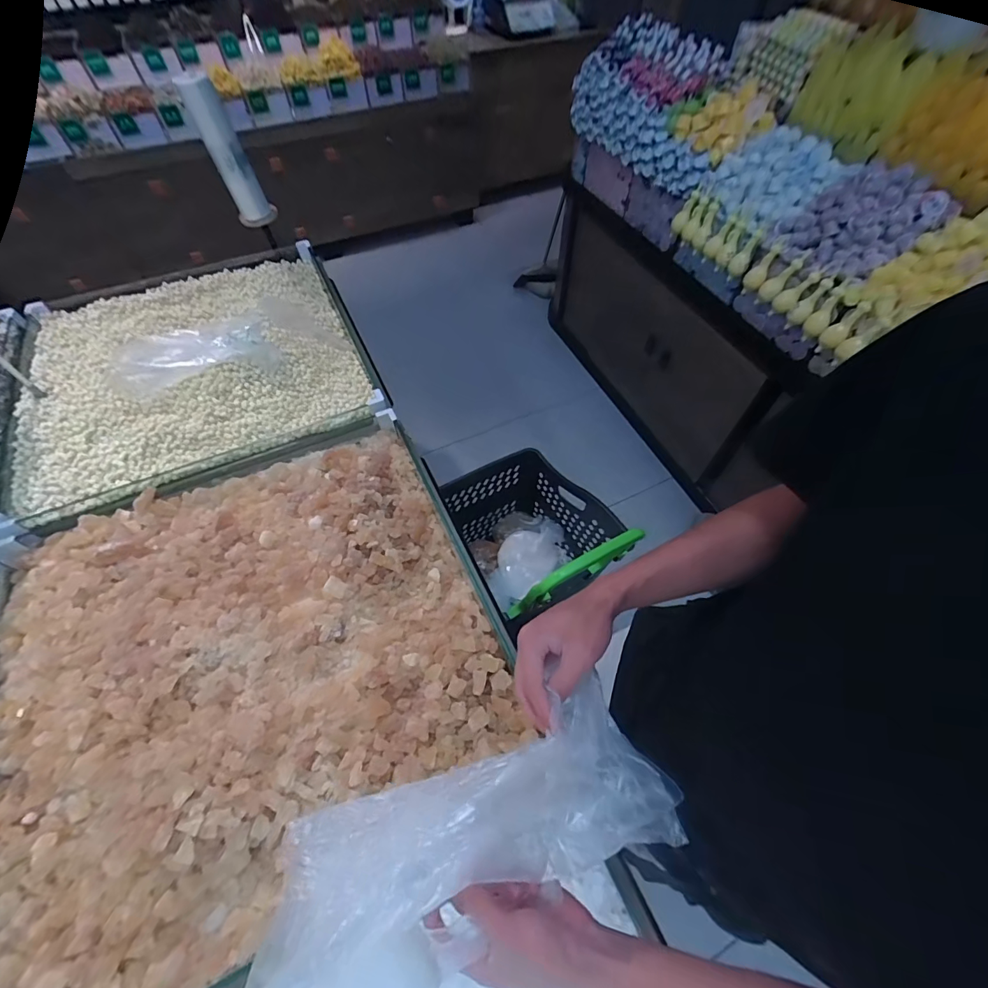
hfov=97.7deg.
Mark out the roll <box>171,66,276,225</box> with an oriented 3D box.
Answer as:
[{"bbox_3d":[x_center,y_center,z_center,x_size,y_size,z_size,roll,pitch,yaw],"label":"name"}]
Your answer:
[{"bbox_3d":[-0.679,-0.870,1.113,0.092,0.303,0.075,-19,60,-9],"label":"roll"}]

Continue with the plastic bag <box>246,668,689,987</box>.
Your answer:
[{"bbox_3d":[-0.023,0.302,0.372,0.369,0.092,0.138,-20,61,-12],"label":"plastic bag"}]

